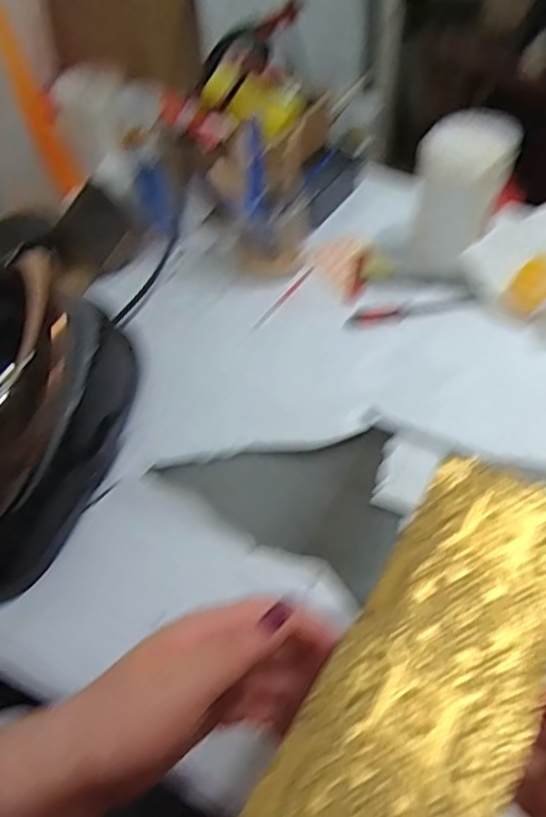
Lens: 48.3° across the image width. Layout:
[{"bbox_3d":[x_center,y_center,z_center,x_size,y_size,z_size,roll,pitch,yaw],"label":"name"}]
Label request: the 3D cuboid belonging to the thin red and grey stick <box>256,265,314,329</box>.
[{"bbox_3d":[0.013,-0.127,0.695,0.009,0.009,0.111,31,61,24],"label":"thin red and grey stick"}]

